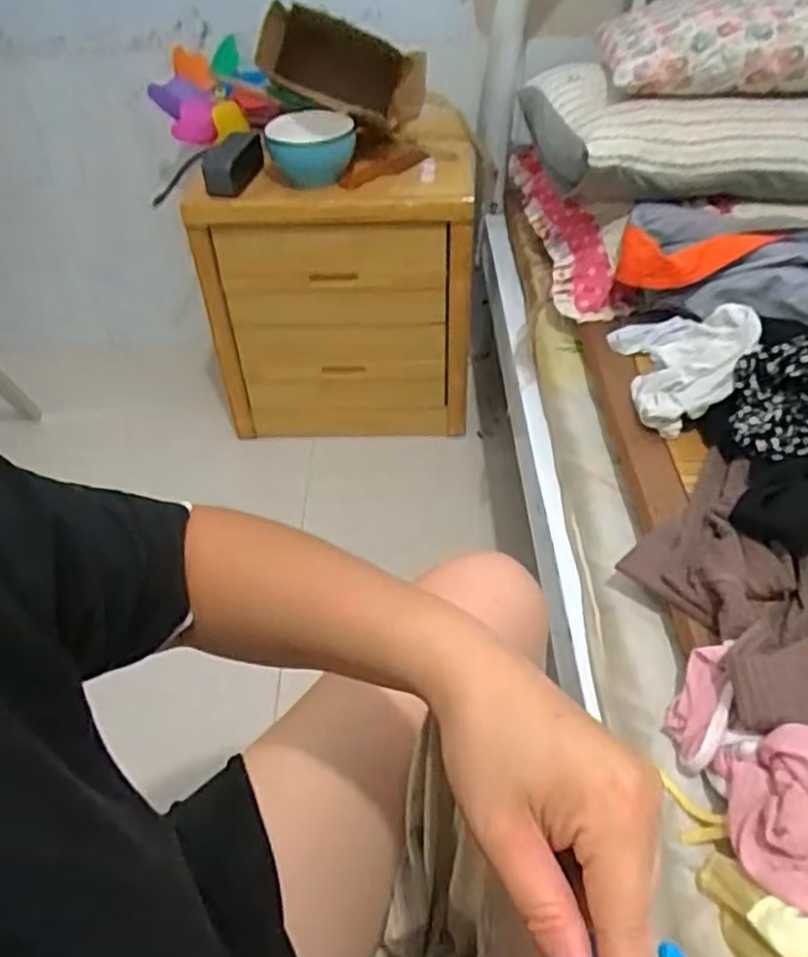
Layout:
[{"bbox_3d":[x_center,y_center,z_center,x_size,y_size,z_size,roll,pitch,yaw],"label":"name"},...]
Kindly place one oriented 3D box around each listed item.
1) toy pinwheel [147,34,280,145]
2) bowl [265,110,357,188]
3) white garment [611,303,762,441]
[{"bbox_3d":[-0.308,-0.616,1.180,0.210,0.149,0.089,26,51,27],"label":"toy pinwheel"},{"bbox_3d":[-0.139,-0.494,1.112,0.130,0.090,0.127,-1,44,1],"label":"bowl"},{"bbox_3d":[0.316,-0.152,0.841,0.116,0.108,0.190,-4,44,-1],"label":"white garment"}]

